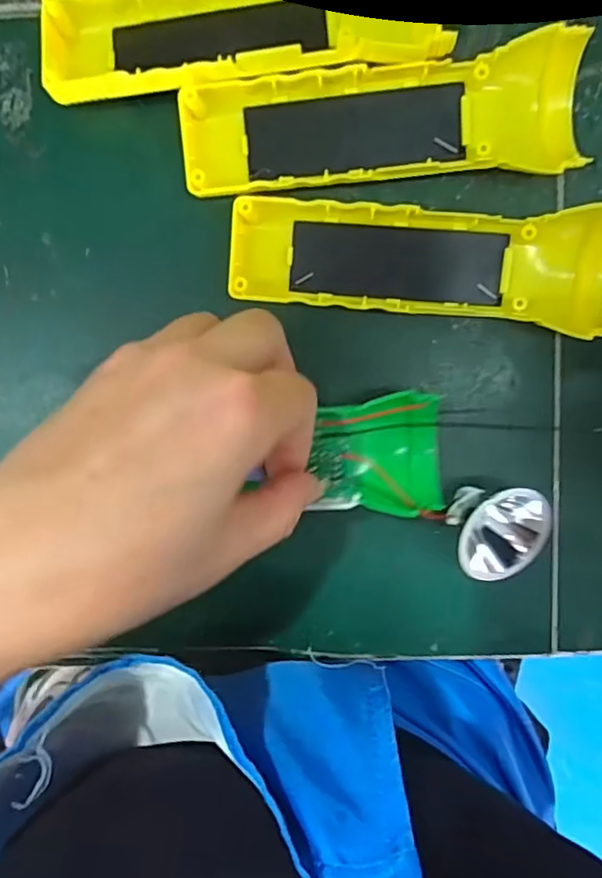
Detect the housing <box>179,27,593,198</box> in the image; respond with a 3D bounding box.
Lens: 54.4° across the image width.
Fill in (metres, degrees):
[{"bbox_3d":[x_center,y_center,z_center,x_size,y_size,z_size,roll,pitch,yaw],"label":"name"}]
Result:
[{"bbox_3d":[0.033,-0.129,0.241,0.159,0.025,0.048,-2,98,2],"label":"housing"}]

